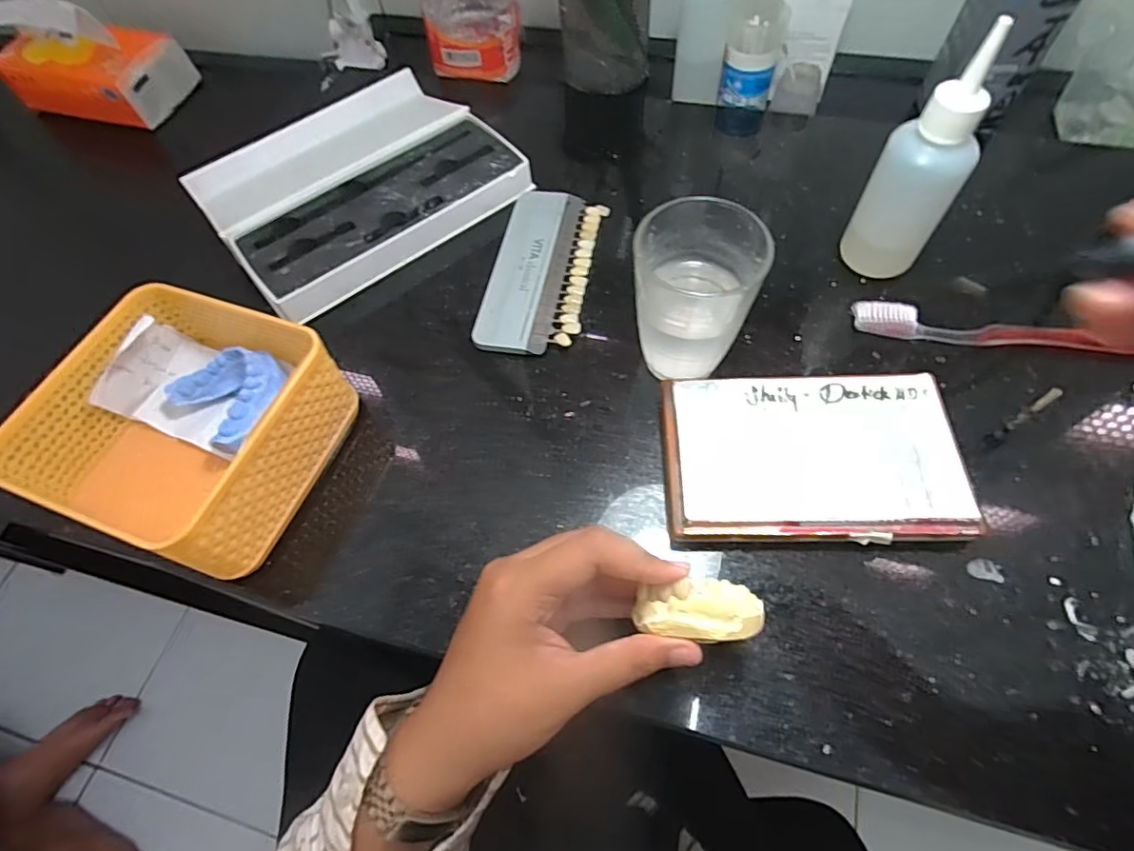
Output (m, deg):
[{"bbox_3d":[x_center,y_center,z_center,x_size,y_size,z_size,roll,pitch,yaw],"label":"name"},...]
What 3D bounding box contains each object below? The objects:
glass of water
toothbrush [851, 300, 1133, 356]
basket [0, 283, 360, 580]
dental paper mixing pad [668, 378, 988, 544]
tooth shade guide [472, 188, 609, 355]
[{"bbox_3d":[0.071,-0.071,0.318,0.067,0.092,0.071,20,66,14],"label":"glass of water"},{"bbox_3d":[0.267,-0.058,0.340,0.171,0.020,0.021,11,64,10],"label":"toothbrush"},{"bbox_3d":[-0.207,-0.001,0.314,0.127,0.066,0.129,17,65,12],"label":"basket"},{"bbox_3d":[0.130,0.018,0.306,0.151,0.020,0.094,-2,63,3],"label":"dental paper mixing pad"},{"bbox_3d":[-0.017,-0.112,0.396,0.068,0.007,0.146,7,63,8],"label":"tooth shade guide"}]

